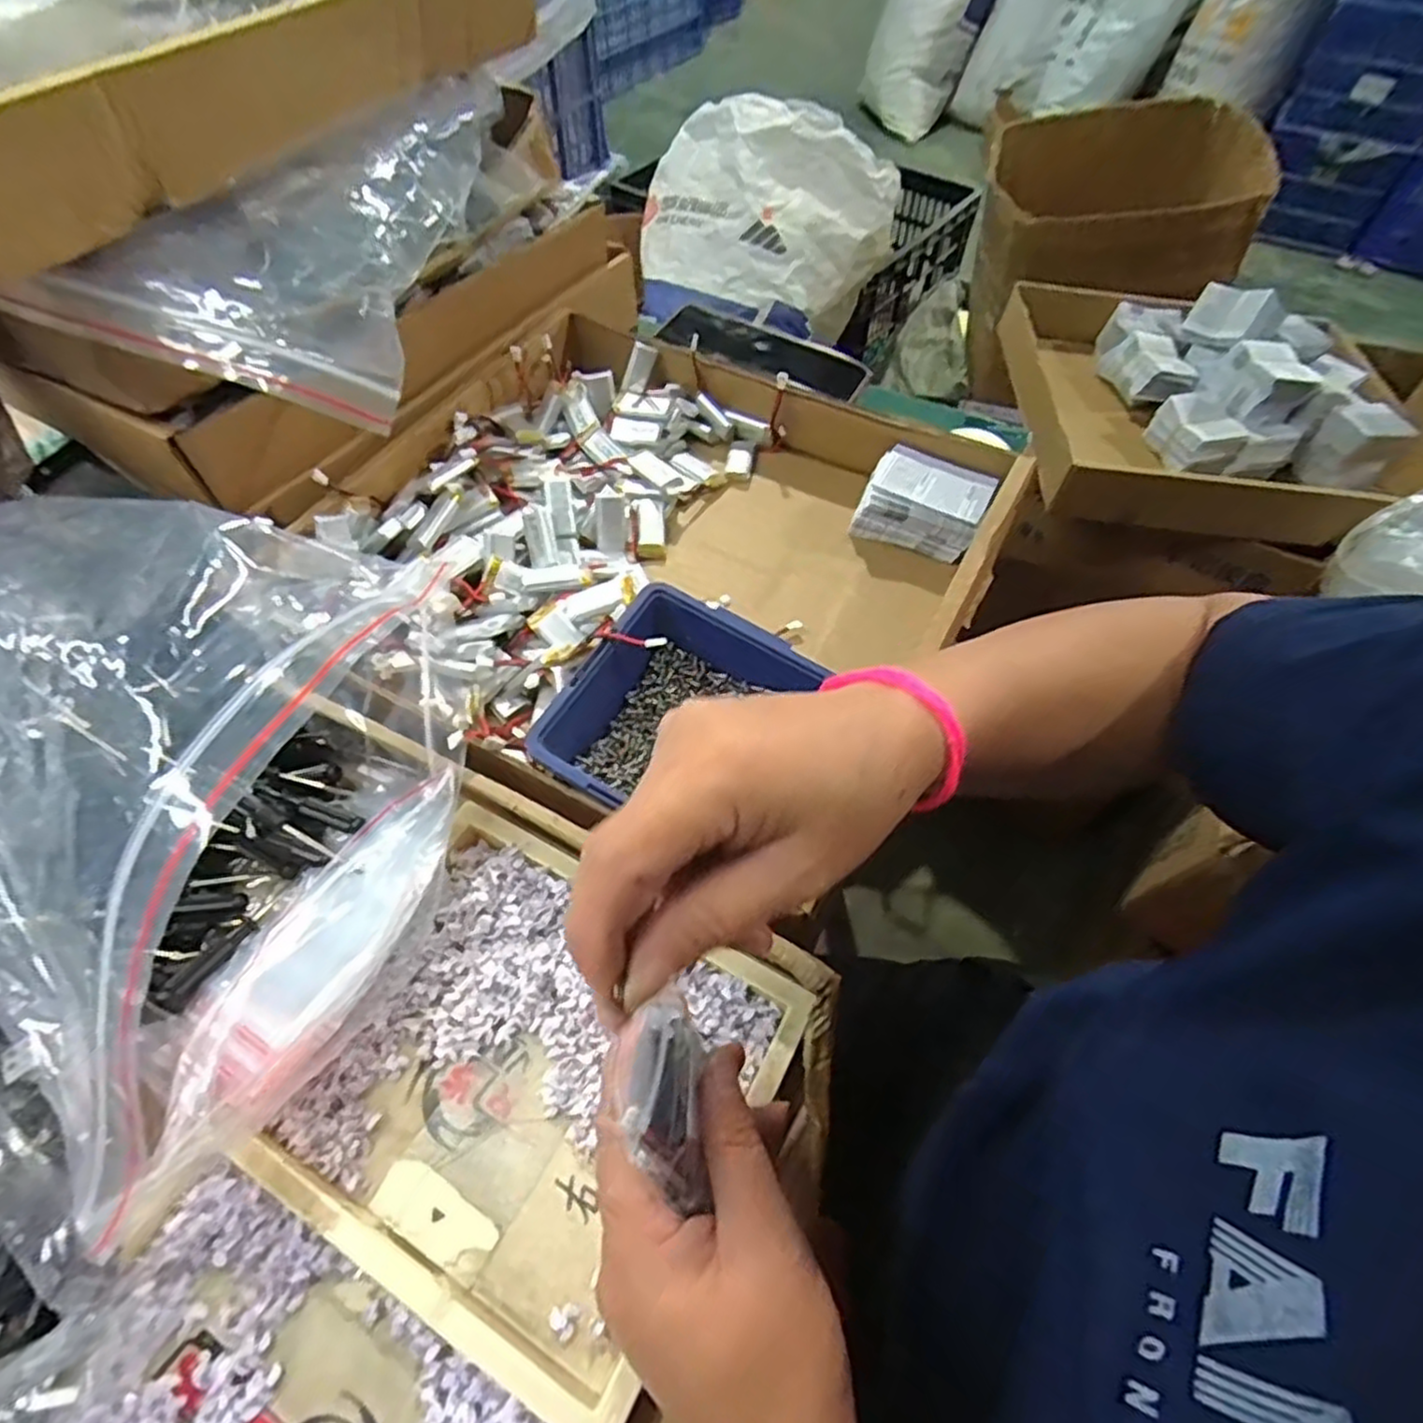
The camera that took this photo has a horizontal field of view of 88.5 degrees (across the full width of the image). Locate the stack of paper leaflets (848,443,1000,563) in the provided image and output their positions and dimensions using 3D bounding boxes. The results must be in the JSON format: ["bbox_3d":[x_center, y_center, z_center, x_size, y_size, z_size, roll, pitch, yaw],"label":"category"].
[{"bbox_3d":[0.142,-0.139,0.492,0.078,0.041,0.053,17,58,11],"label":"stack of paper leaflets"}]

